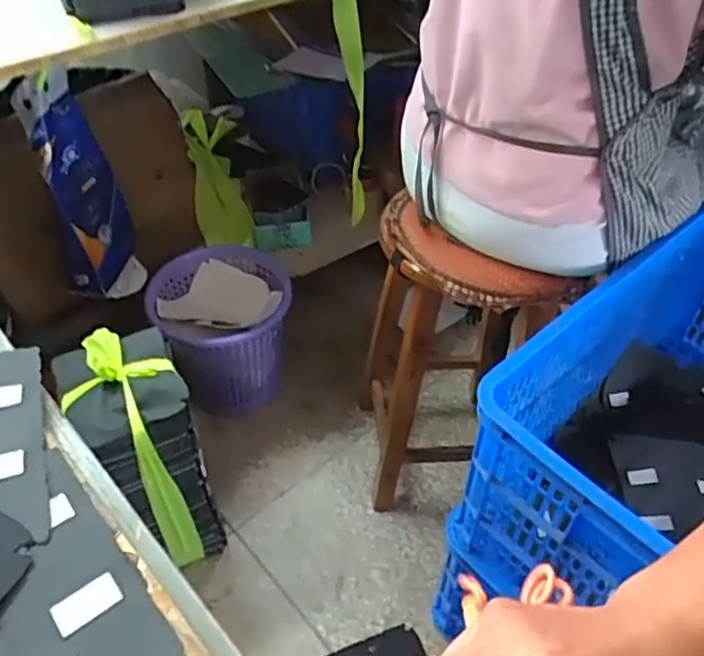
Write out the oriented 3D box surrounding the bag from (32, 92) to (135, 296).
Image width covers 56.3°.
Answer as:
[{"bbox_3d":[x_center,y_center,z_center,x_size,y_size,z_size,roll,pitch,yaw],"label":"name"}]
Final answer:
[{"bbox_3d":[-0.536,-0.253,1.304,0.084,0.336,0.190,5,46,4],"label":"bag"}]

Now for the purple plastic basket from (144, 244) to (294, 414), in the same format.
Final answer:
[{"bbox_3d":[-0.270,0.019,1.393,0.287,0.262,0.271,-7,47,-8],"label":"purple plastic basket"}]

